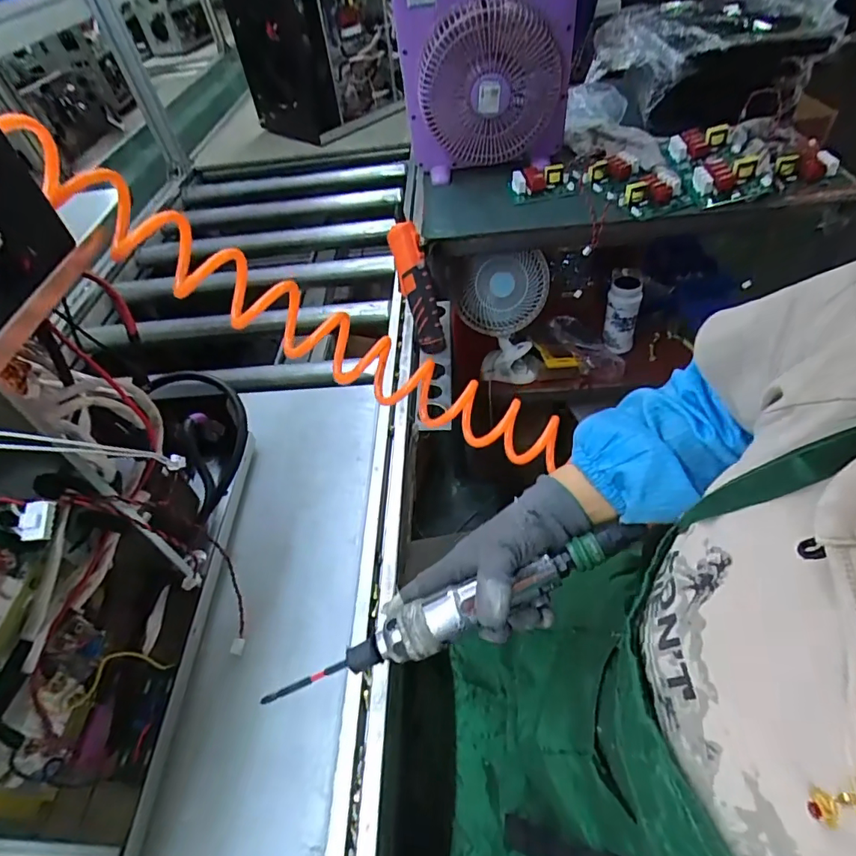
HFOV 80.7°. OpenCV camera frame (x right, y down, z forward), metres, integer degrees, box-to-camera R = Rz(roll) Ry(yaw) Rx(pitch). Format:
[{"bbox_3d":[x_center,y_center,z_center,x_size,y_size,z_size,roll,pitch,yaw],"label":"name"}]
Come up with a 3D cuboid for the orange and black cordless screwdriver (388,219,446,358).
[{"bbox_3d":[-0.017,-0.208,0.760,0.043,0.194,0.036,-22,19,-14],"label":"orange and black cordless screwdriver"}]

